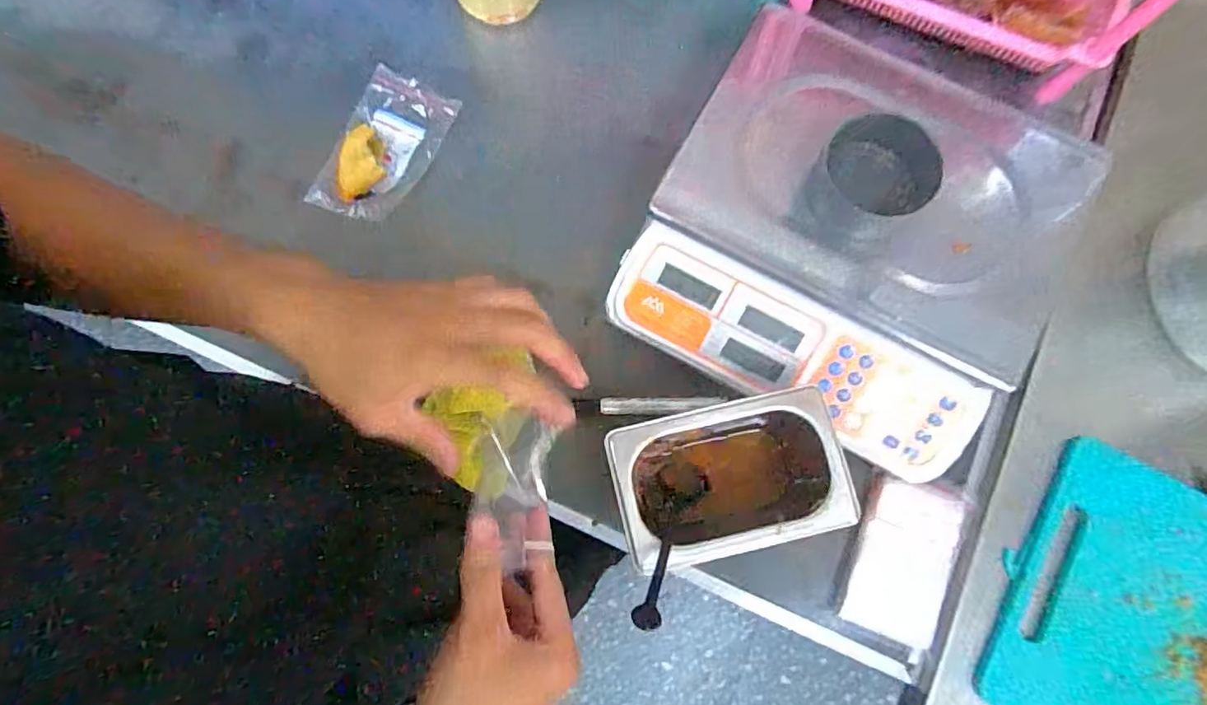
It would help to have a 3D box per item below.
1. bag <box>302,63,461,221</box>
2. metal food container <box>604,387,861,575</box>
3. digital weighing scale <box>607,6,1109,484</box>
[{"bbox_3d":[-0.223,-0.208,0.623,0.095,0.032,0.160,23,79,4],"label":"bag"},{"bbox_3d":[0.099,0.103,0.510,0.175,0.089,0.109,-13,79,-3],"label":"metal food container"},{"bbox_3d":[0.214,-0.103,0.539,0.320,0.097,0.313,28,80,5],"label":"digital weighing scale"}]

